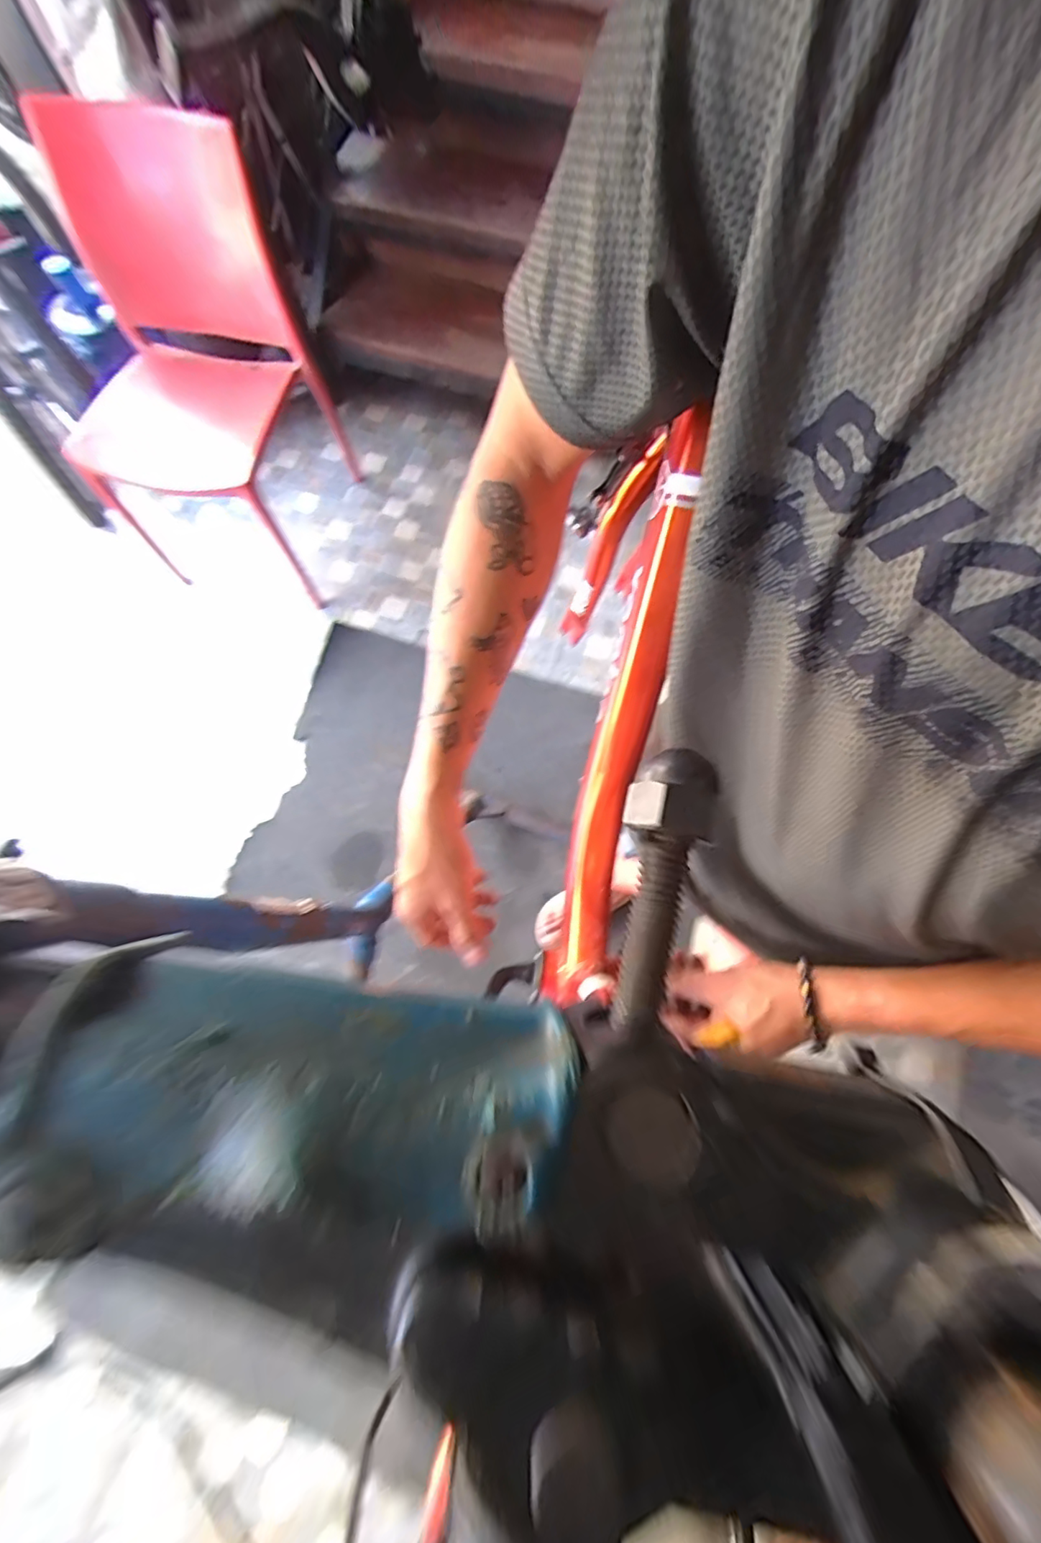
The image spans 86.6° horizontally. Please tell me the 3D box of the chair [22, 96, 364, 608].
[{"bbox_3d":[-0.756,-0.890,1.288,0.440,0.807,0.577,14,75,5],"label":"chair"}]

